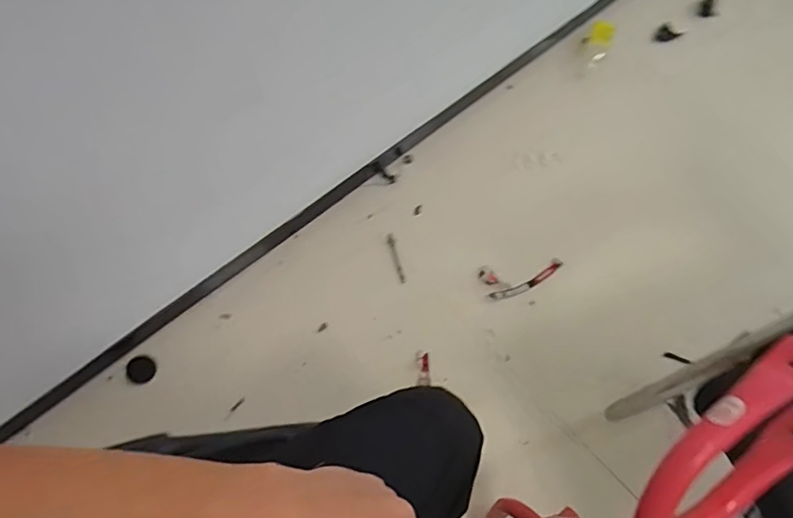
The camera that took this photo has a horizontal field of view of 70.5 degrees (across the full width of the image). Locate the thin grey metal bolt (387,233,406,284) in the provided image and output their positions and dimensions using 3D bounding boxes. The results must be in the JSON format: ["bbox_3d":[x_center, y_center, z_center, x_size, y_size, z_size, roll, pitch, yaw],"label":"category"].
[{"bbox_3d":[-0.001,-0.001,1.148,0.017,0.015,0.111,-12,65,-5],"label":"thin grey metal bolt"}]

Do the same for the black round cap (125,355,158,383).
[{"bbox_3d":[-0.478,0.207,1.051,0.051,0.015,0.049,0,65,1],"label":"black round cap"}]

